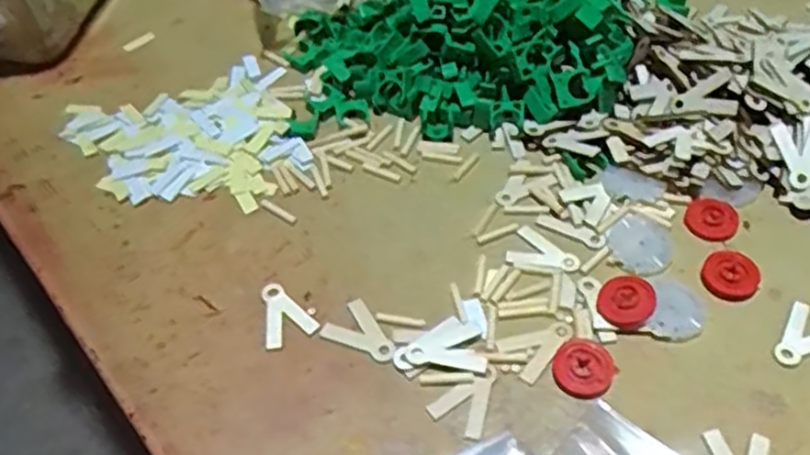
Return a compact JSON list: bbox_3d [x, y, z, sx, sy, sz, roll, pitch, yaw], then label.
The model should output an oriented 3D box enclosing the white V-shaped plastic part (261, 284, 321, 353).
[{"bbox_3d":[-0.075,0.051,0.438,0.031,0.004,0.043,-26,54,-16],"label":"white V-shaped plastic part"}]

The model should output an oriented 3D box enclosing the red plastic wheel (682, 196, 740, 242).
[{"bbox_3d":[0.197,-0.005,0.470,0.034,0.005,0.031,-2,51,2],"label":"red plastic wheel"}]

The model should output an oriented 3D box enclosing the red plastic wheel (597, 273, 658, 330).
[{"bbox_3d":[0.128,0.042,0.423,0.033,0.006,0.031,-6,65,12],"label":"red plastic wheel"}]

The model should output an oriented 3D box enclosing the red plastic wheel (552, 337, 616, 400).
[{"bbox_3d":[0.099,0.078,0.404,0.034,0.005,0.032,-2,51,2],"label":"red plastic wheel"}]

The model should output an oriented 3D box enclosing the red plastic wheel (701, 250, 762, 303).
[{"bbox_3d":[0.196,0.028,0.439,0.028,0.011,0.031,-33,56,-21],"label":"red plastic wheel"}]

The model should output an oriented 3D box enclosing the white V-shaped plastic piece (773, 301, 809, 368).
[{"bbox_3d":[0.226,0.063,0.414,0.042,0.004,0.030,-33,56,-21],"label":"white V-shaped plastic piece"}]

